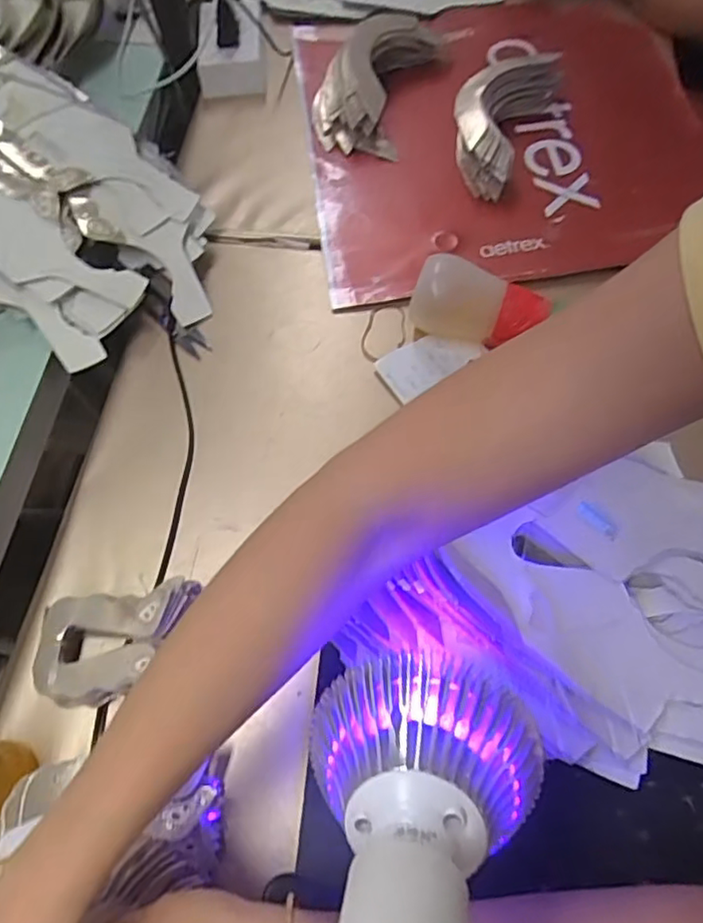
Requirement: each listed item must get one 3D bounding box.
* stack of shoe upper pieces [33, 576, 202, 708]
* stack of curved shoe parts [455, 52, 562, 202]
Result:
[{"bbox_3d":[-0.161,0.120,0.425,0.113,0.059,0.077,-10,64,-2],"label":"stack of shoe upper pieces"},{"bbox_3d":[0.151,-0.353,0.630,0.074,0.055,0.178,23,68,13],"label":"stack of curved shoe parts"}]

